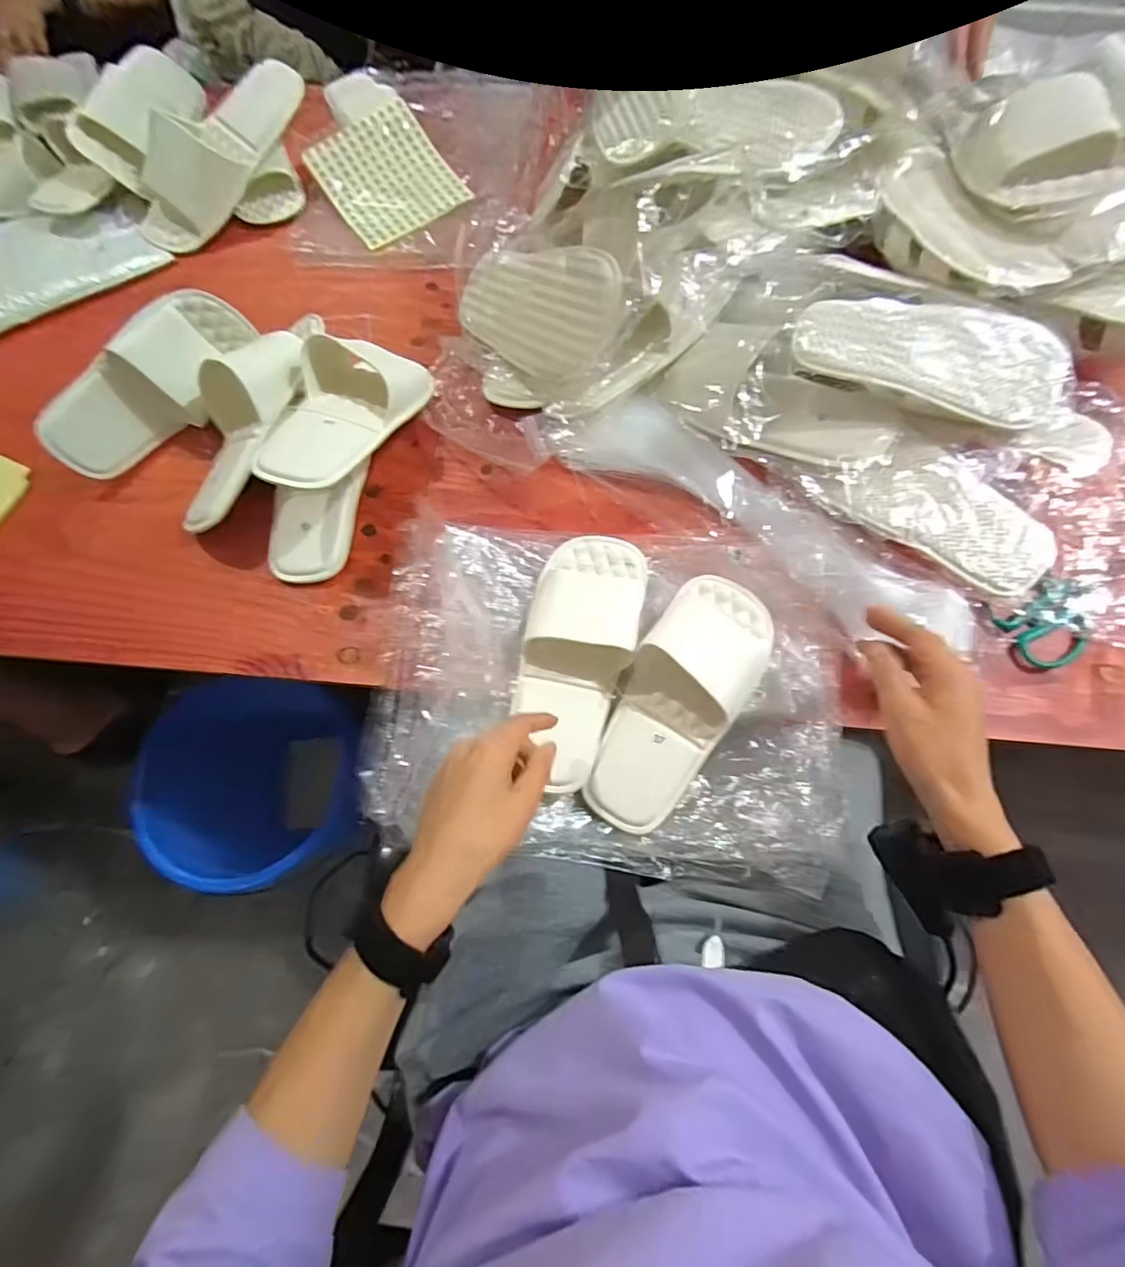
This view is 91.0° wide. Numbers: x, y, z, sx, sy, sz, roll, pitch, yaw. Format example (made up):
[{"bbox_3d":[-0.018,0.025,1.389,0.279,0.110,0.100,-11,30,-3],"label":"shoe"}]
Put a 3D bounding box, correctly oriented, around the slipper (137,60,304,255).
[{"bbox_3d":[-0.435,-0.607,0.689,0.108,0.073,0.273,37,89,15],"label":"slipper"}]

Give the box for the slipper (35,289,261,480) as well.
[{"bbox_3d":[-0.423,-0.257,0.572,0.231,0.092,0.053,-47,48,-2],"label":"slipper"}]

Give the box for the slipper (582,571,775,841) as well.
[{"bbox_3d":[0.103,0.052,0.468,0.096,0.056,0.231,28,74,12],"label":"slipper"}]

